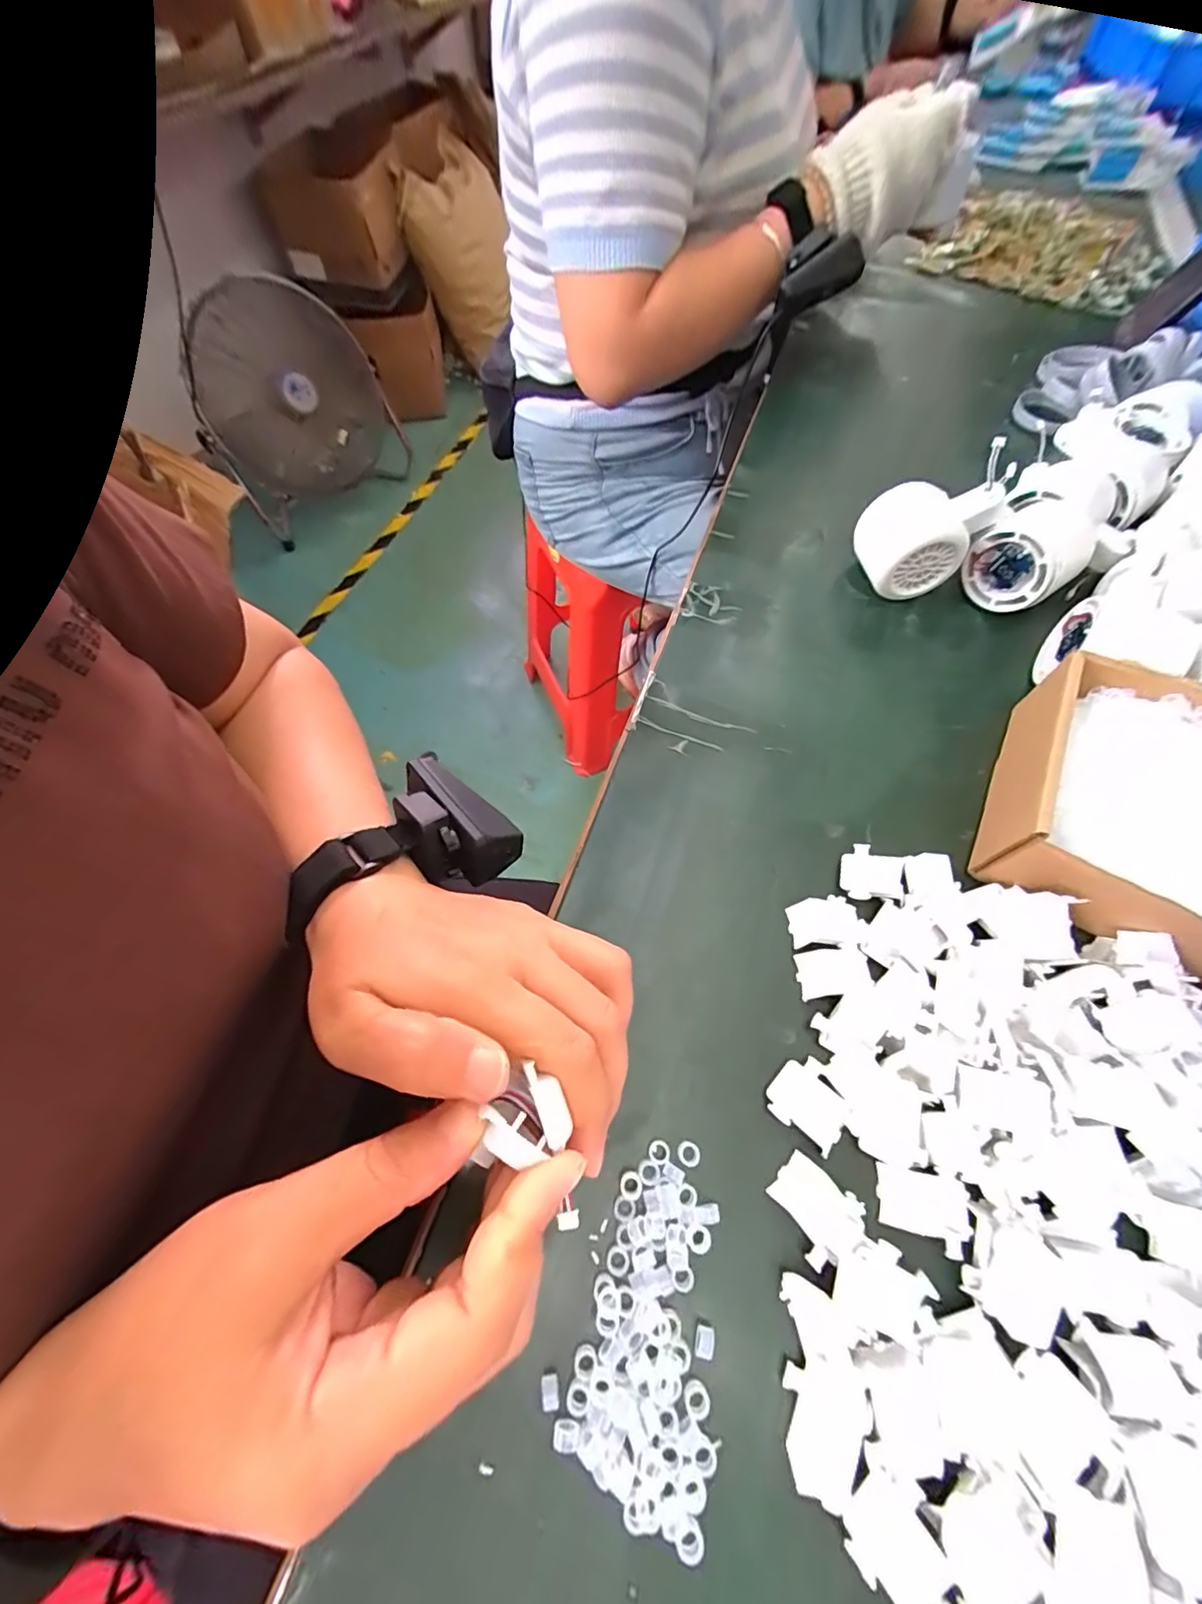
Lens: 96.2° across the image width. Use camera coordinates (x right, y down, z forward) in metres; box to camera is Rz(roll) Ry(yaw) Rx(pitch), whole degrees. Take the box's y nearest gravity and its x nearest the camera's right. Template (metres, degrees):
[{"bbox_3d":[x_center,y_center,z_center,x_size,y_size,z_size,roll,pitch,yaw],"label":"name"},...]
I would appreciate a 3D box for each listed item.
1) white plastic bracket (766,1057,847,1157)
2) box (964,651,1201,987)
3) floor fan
[{"bbox_3d":[0.090,0.129,0.233,0.031,0.012,0.028,41,69,18],"label":"white plastic bracket"},{"bbox_3d":[0.298,0.015,0.276,0.172,0.054,0.143,29,66,13],"label":"box"},{"bbox_3d":[-0.765,-1.006,1.369,0.443,0.421,0.222,-26,65,-13],"label":"floor fan"}]

